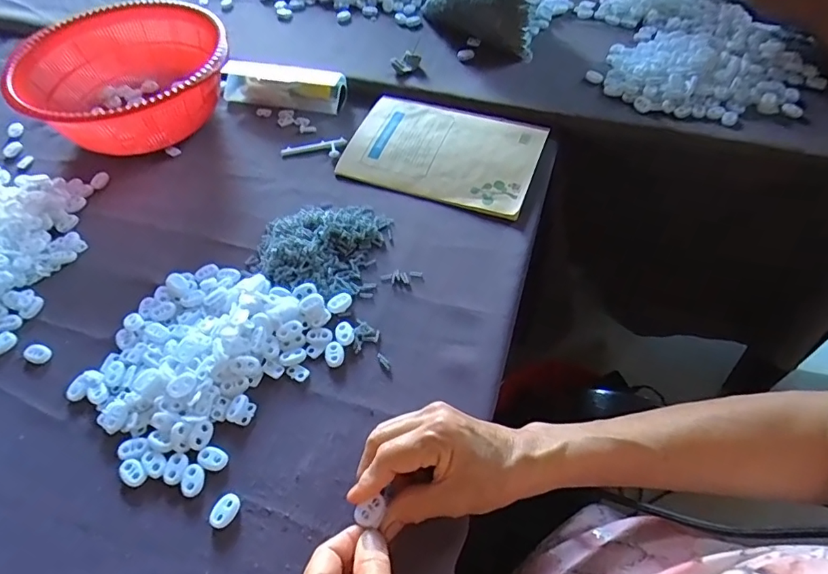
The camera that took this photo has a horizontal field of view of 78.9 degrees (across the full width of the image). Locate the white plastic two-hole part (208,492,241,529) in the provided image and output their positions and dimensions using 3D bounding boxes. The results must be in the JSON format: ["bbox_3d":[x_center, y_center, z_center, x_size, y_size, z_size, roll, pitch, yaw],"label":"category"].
[{"bbox_3d":[-0.131,0.154,0.348,0.017,0.005,0.023,22,57,17],"label":"white plastic two-hole part"}]

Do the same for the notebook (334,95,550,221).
[{"bbox_3d":[0.032,-0.158,0.557,0.209,0.008,0.142,18,58,16],"label":"notebook"}]

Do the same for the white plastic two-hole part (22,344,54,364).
[{"bbox_3d":[-0.321,0.056,0.429,0.023,0.006,0.016,24,60,19],"label":"white plastic two-hole part"}]

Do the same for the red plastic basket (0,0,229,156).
[{"bbox_3d":[-0.332,-0.244,0.598,0.221,0.081,0.222,-1,54,1],"label":"red plastic basket"}]

